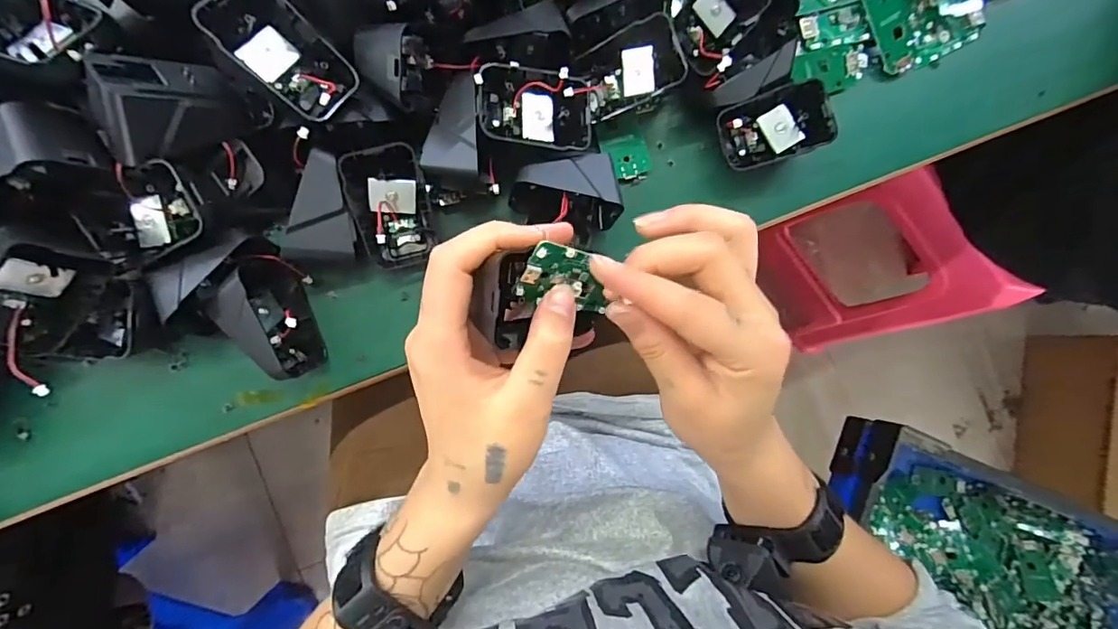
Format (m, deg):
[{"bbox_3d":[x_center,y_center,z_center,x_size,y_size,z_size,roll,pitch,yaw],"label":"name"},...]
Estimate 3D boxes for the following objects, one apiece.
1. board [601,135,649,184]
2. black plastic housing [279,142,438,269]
[{"bbox_3d":[0.045,-0.106,0.345,0.030,0.005,0.030,-11,90,-3],"label":"board"},{"bbox_3d":[-0.120,-0.064,0.305,0.076,0.040,0.066,-8,88,-6],"label":"black plastic housing"}]

